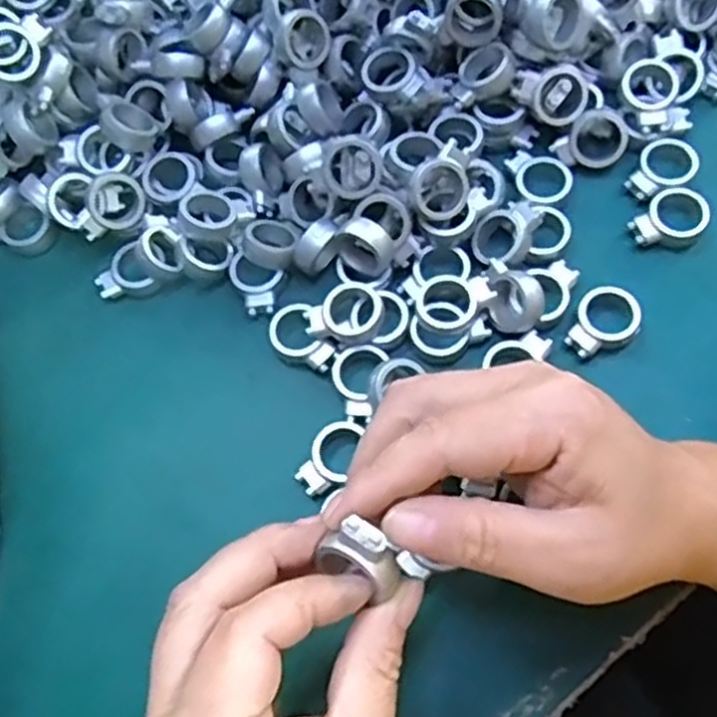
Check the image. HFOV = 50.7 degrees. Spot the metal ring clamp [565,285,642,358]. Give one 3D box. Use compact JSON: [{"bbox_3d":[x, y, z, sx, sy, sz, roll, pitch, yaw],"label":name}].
[{"bbox_3d":[0.104,-0.015,0.323,0.033,0.007,0.026,-39,70,-10],"label":"metal ring clamp"}]

